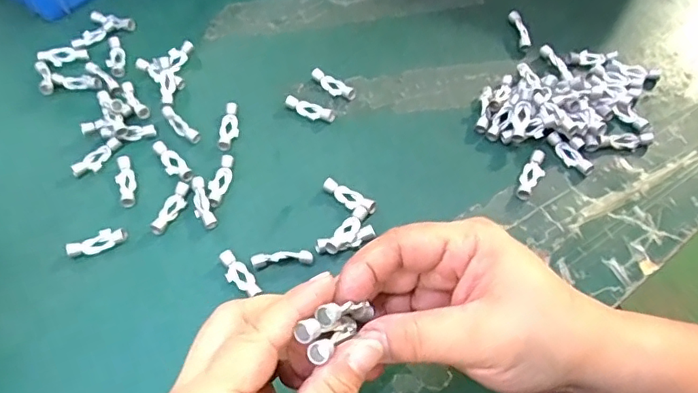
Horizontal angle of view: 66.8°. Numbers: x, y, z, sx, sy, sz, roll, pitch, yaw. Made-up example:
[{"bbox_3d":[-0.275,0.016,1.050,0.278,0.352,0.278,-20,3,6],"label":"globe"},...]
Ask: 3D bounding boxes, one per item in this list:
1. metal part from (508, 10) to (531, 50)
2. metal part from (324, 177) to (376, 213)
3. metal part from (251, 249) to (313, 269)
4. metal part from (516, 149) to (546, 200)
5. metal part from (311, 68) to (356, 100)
[{"bbox_3d":[0.136,-0.133,0.422,0.009,0.010,0.039,-8,61,-4],"label":"metal part"},{"bbox_3d":[0.000,0.000,0.347,0.037,0.004,0.013,33,66,18],"label":"metal part"},{"bbox_3d":[-0.041,0.038,0.325,0.037,0.009,0.009,-8,61,-4],"label":"metal part"},{"bbox_3d":[0.122,-0.014,0.352,0.013,0.007,0.038,28,64,15],"label":"metal part"},{"bbox_3d":[-0.012,-0.085,0.400,0.037,0.006,0.012,33,66,17],"label":"metal part"}]

